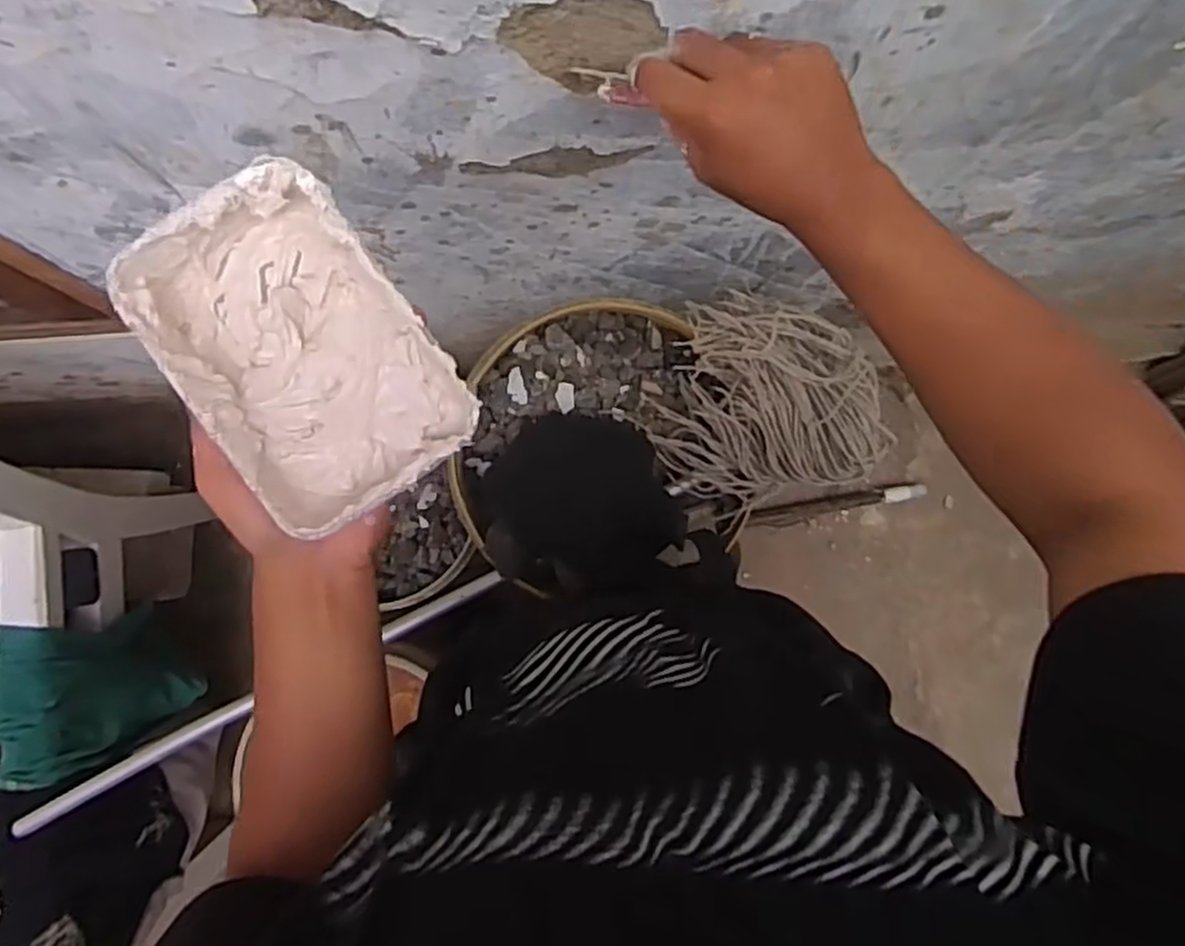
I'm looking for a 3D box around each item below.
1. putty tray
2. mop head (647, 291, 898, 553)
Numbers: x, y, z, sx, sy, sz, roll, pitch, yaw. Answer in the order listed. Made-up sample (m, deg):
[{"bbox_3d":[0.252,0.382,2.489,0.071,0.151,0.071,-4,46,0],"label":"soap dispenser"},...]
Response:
[{"bbox_3d":[-0.145,-0.060,0.396,0.111,0.045,0.167,-37,87,-5],"label":"putty tray"},{"bbox_3d":[0.154,-0.069,0.740,0.195,0.091,0.214,0,85,-2],"label":"mop head"}]

